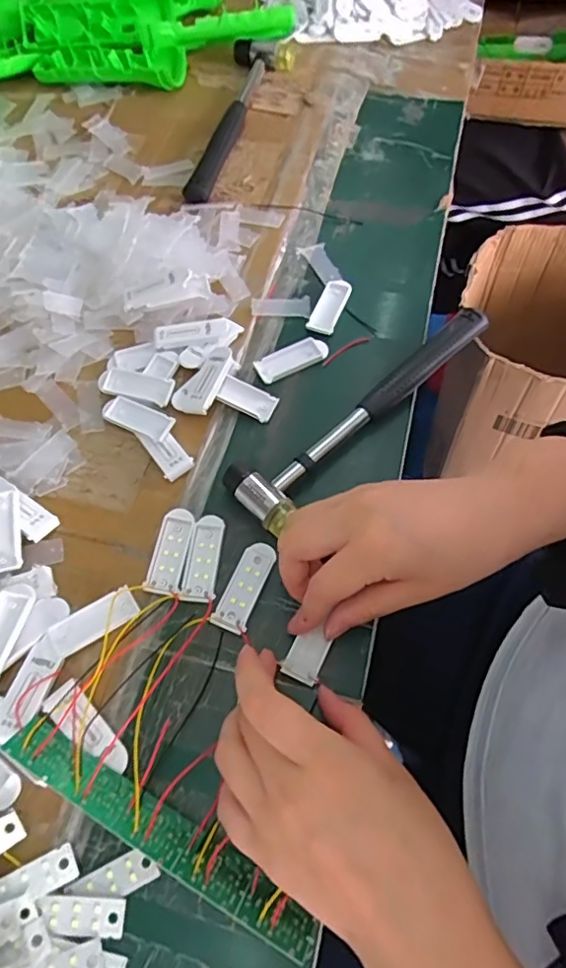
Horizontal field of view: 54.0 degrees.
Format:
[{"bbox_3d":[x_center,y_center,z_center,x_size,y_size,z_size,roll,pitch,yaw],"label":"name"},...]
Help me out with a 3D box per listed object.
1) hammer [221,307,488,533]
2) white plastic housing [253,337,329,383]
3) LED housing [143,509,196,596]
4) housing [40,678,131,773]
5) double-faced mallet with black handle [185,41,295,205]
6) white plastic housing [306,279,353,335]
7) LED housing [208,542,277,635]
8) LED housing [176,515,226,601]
[{"bbox_3d":[0.058,-0.059,0.397,0.049,0.023,0.233,39,69,19],"label":"hammer"},{"bbox_3d":[0.007,-0.097,0.426,0.057,0.008,0.020,-26,65,-13],"label":"white plastic housing"},{"bbox_3d":[-0.071,0.043,0.355,0.021,0.006,0.056,8,63,5],"label":"LED housing"},{"bbox_3d":[-0.106,0.133,0.303,0.056,0.010,0.020,38,69,18],"label":"housing"},{"bbox_3d":[-0.048,-0.366,0.548,0.059,0.027,0.245,14,63,8],"label":"double-faced mallet with black handle"},{"bbox_3d":[0.038,-0.144,0.450,0.022,0.004,0.057,19,64,10],"label":"white plastic housing"},{"bbox_3d":[-0.022,0.062,0.341,0.021,0.010,0.056,21,64,11],"label":"LED housing"},{"bbox_3d":[-0.050,0.046,0.352,0.020,0.004,0.056,4,62,3],"label":"LED housing"}]

